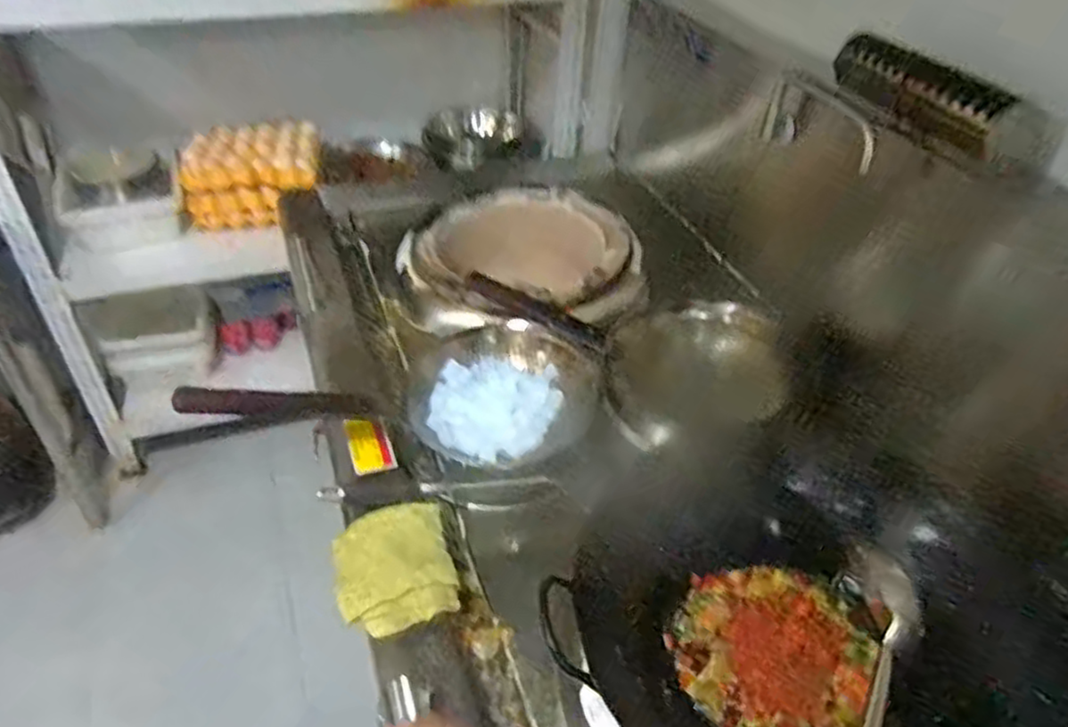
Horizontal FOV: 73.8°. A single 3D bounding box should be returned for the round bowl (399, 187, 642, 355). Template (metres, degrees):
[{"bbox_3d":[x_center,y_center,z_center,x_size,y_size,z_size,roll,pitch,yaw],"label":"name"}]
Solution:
[{"bbox_3d":[-0.013,-0.167,1.241,0.395,0.124,0.348,23,43,19],"label":"round bowl"}]

